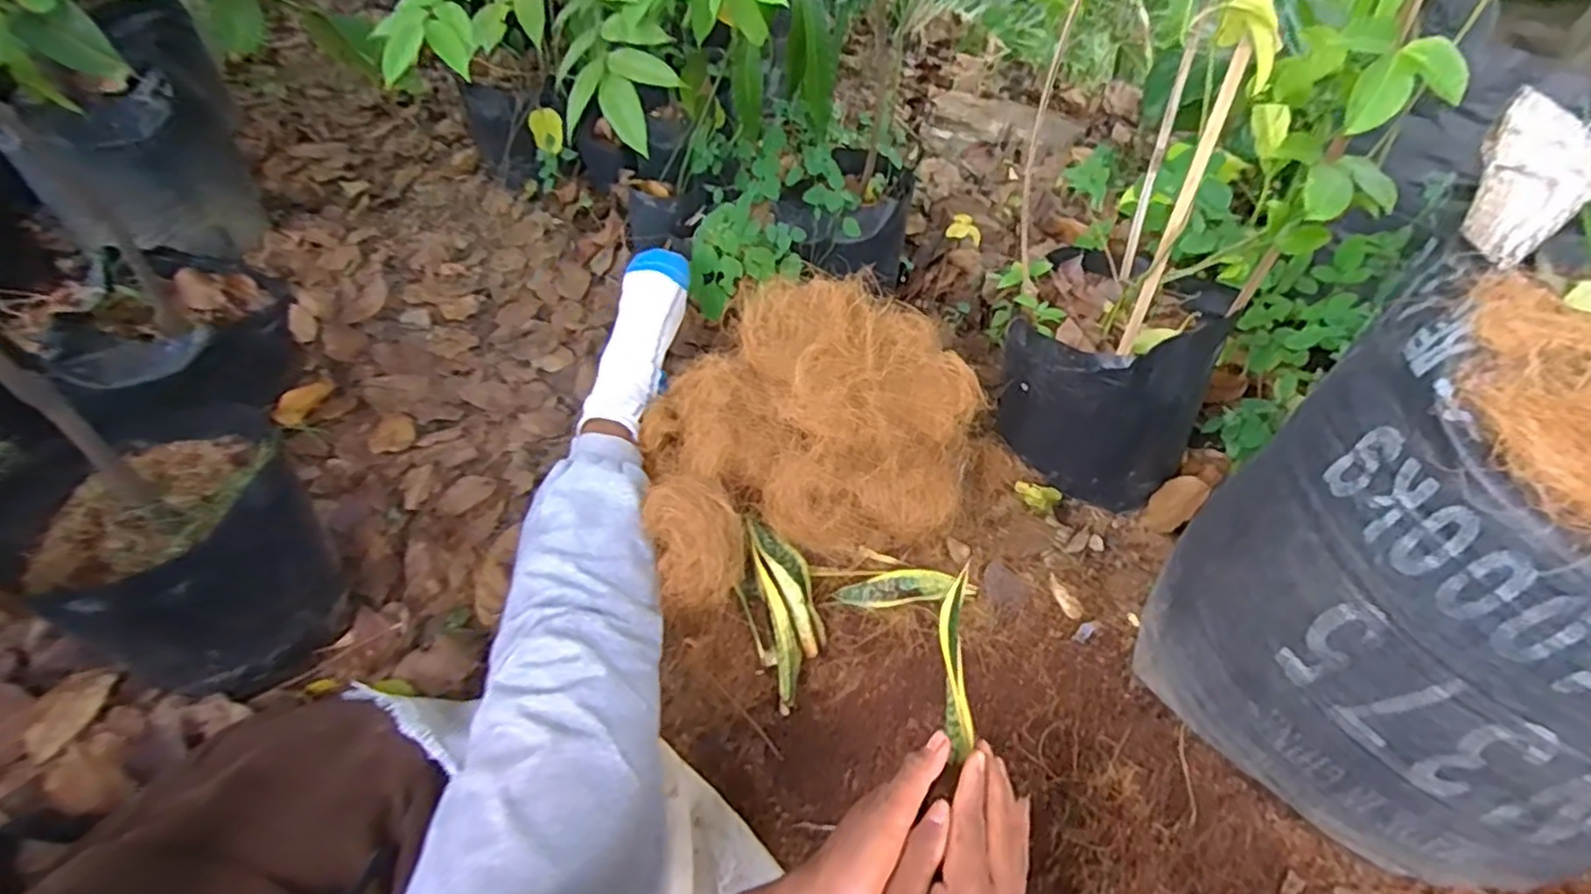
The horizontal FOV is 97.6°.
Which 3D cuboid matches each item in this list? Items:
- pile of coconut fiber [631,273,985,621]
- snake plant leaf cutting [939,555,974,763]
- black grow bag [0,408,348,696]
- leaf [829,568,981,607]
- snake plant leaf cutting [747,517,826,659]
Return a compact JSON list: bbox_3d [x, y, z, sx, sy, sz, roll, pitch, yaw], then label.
[{"bbox_3d":[-0.004,-0.041,0.786,0.373,0.183,0.297,-15,49,-10],"label":"pile of coconut fiber"},{"bbox_3d":[0.116,0.155,0.507,0.023,0.033,0.139,4,55,6],"label":"snake plant leaf cutting"},{"bbox_3d":[-0.596,0.103,0.698,0.232,0.199,0.216,32,56,27],"label":"black grow bag"},{"bbox_3d":[0.119,0.154,0.756,0.150,0.017,0.039,-7,48,-3],"label":"leaf"},{"bbox_3d":[-0.006,0.142,0.746,0.044,0.027,0.158,-4,51,-43],"label":"snake plant leaf cutting"}]

